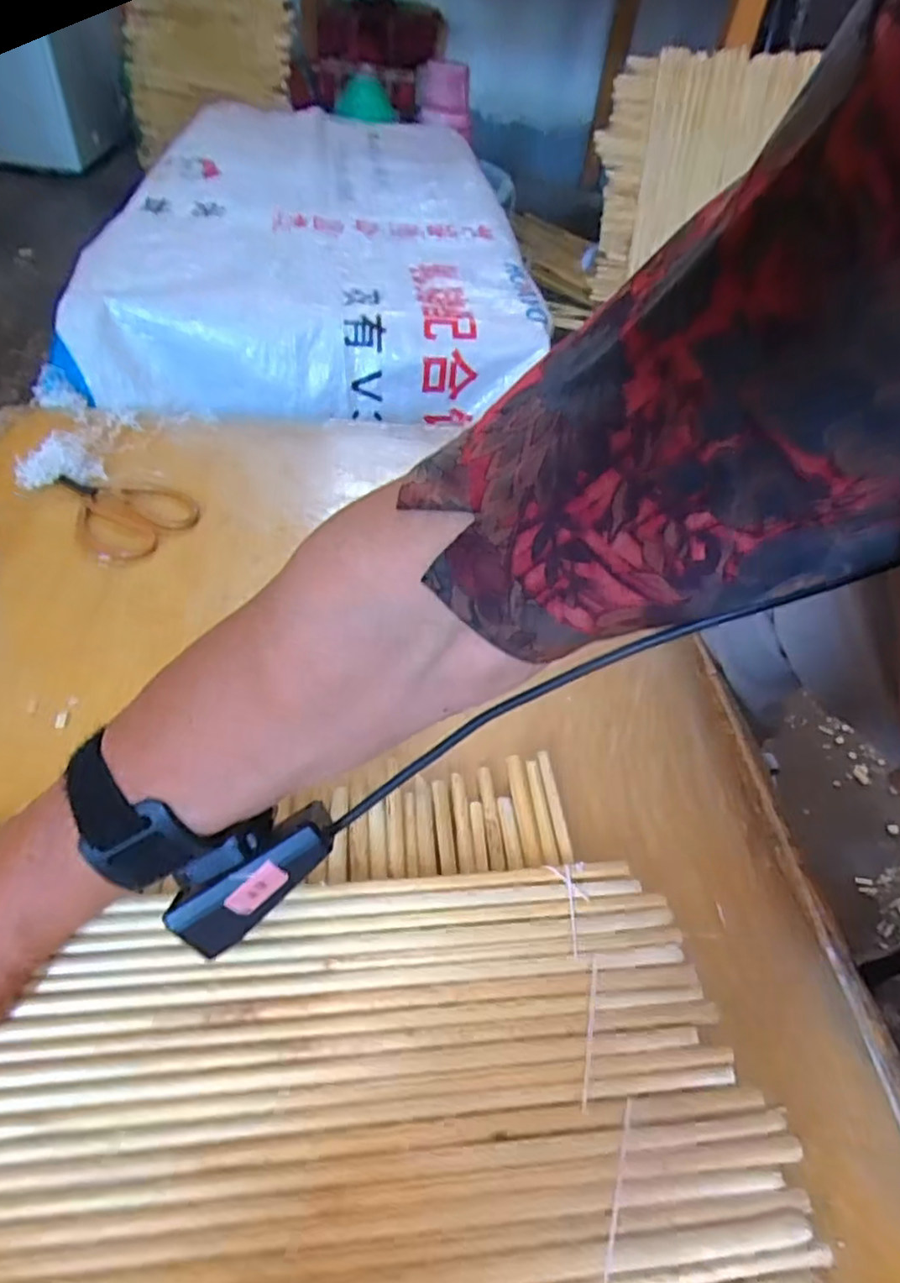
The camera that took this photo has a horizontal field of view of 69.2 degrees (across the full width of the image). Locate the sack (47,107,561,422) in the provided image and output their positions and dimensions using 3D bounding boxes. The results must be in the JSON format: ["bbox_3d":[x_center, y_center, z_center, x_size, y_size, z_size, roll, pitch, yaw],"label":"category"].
[{"bbox_3d":[-0.152,-0.541,0.860,0.461,0.105,0.789,0,47,-7],"label":"sack"}]

